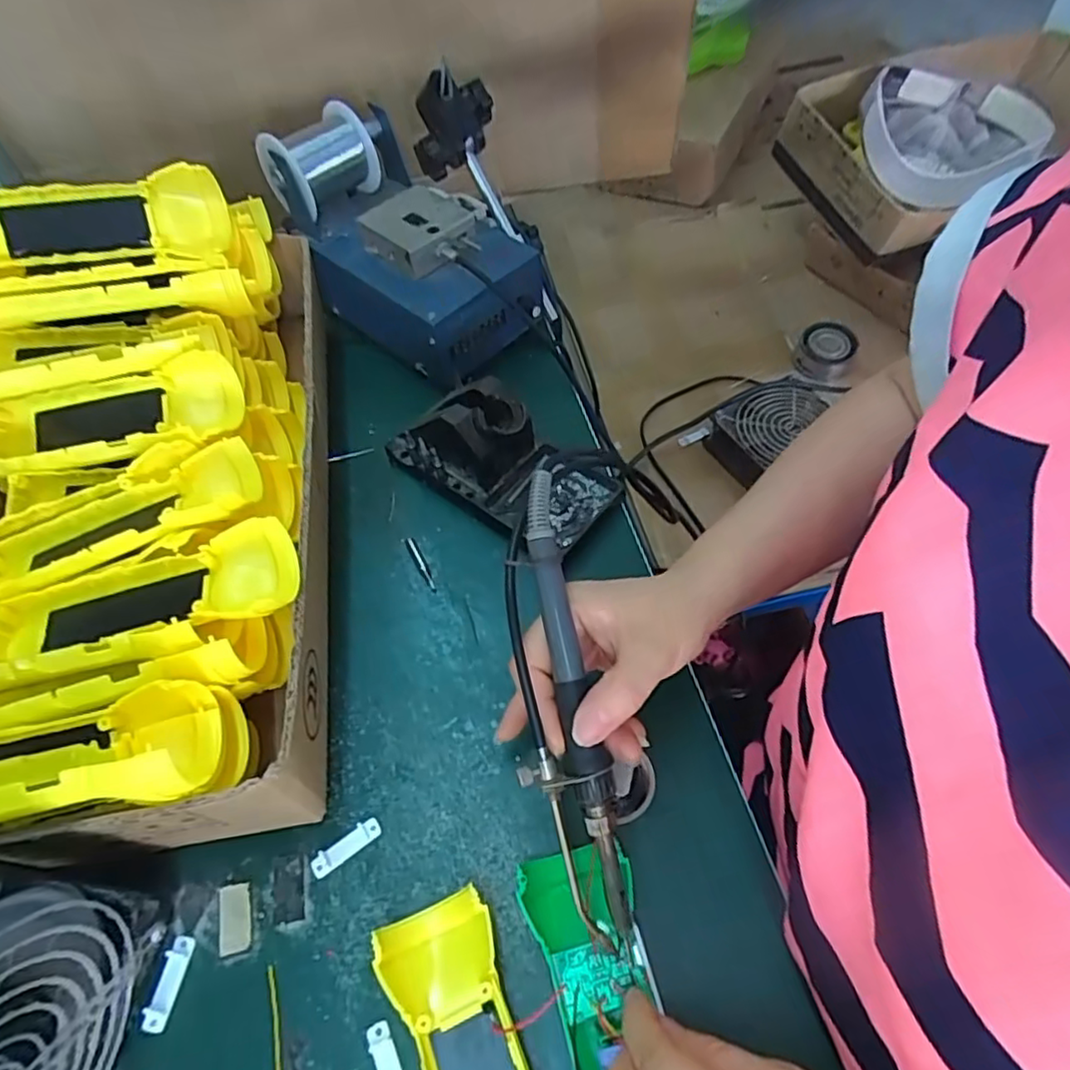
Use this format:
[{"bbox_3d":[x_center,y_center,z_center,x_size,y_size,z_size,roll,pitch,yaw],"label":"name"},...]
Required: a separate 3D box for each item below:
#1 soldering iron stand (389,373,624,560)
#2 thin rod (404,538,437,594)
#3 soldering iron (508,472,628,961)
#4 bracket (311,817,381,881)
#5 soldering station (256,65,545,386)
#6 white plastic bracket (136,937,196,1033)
[{"bbox_3d":[-0.026,-0.055,0.432,0.157,0.071,0.071,27,62,18],"label":"soldering iron stand"},{"bbox_3d":[-0.074,0.019,0.424,0.007,0.004,0.044,-26,59,-14],"label":"thin rod"},{"bbox_3d":[0.009,0.075,0.290,0.035,0.022,0.201,-10,84,-4],"label":"soldering iron"},{"bbox_3d":[-0.098,0.161,0.336,0.037,0.004,0.011,-34,61,-18],"label":"bracket"},{"bbox_3d":[-0.084,-0.244,0.508,0.159,0.127,0.196,-38,63,-21],"label":"soldering station"},{"bbox_3d":[-0.173,0.210,0.306,0.013,0.005,0.037,10,58,9],"label":"white plastic bracket"}]

